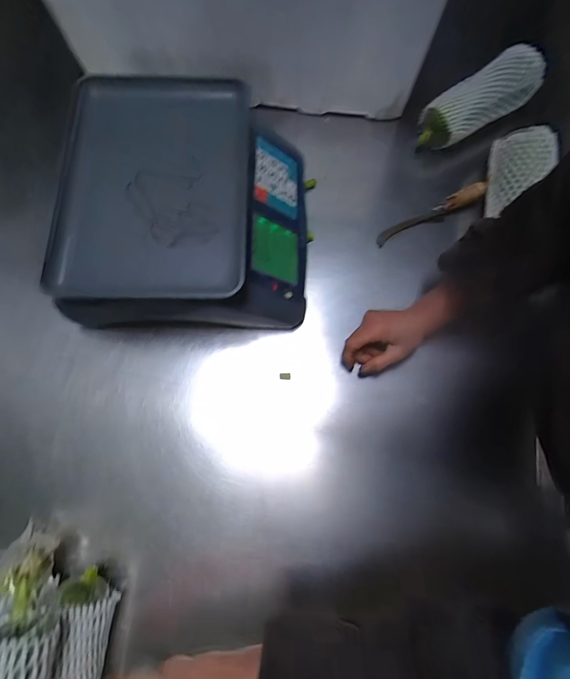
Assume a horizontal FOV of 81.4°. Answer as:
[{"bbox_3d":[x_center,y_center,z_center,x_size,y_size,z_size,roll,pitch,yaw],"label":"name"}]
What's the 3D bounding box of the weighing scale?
[{"bbox_3d":[-0.127,-0.186,0.479,0.324,0.128,0.339,0,73,-1],"label":"weighing scale"}]

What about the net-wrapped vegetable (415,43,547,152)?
[{"bbox_3d":[0.346,-0.421,0.584,0.237,0.077,0.077,-33,77,-10],"label":"net-wrapped vegetable"}]

